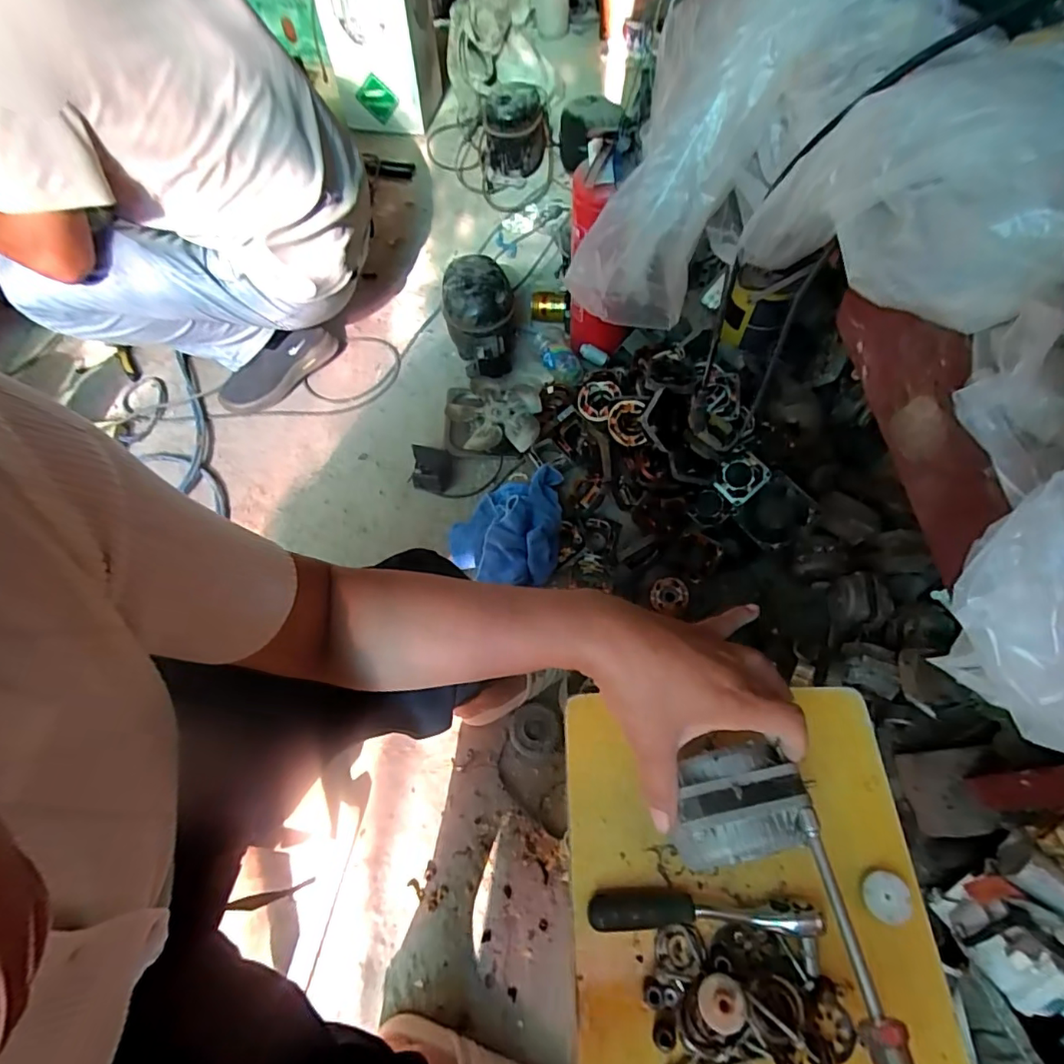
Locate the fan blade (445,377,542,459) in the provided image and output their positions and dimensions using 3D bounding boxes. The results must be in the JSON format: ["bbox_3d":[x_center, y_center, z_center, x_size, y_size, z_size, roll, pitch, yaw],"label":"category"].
[{"bbox_3d":[-0.082,-0.226,1.075,0.190,0.079,0.180,-1,61,1],"label":"fan blade"}]

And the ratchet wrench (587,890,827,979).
[{"bbox_3d":[0.113,0.261,0.353,0.147,0.021,0.036,3,62,3],"label":"ratchet wrench"}]

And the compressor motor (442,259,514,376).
[{"bbox_3d":[-0.106,-0.431,1.124,0.135,0.174,0.211,-10,62,-4],"label":"compressor motor"}]

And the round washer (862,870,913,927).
[{"bbox_3d":[0.238,0.244,0.359,0.029,0.004,0.028,-1,61,1],"label":"round washer"}]

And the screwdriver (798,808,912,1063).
[{"bbox_3d":[0.170,0.228,0.275,0.018,0.019,0.151,-3,47,0],"label":"screwdriver"}]

